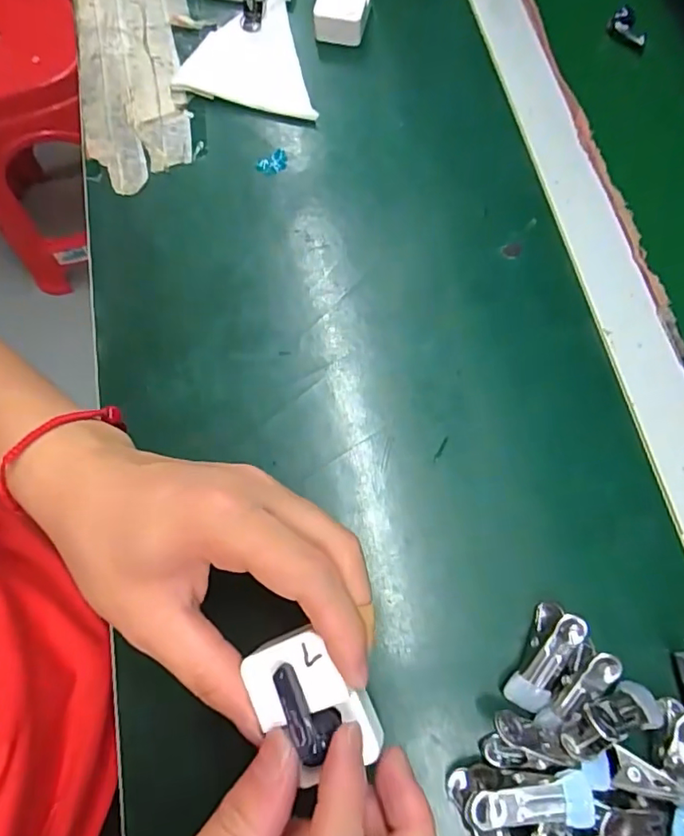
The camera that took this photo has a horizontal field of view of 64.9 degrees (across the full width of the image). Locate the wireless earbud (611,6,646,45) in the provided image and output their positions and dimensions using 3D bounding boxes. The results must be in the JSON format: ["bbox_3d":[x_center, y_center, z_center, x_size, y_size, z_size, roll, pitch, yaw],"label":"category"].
[{"bbox_3d":[0.217,-0.294,0.403,0.028,0.017,0.015,31,75,10],"label":"wireless earbud"}]

